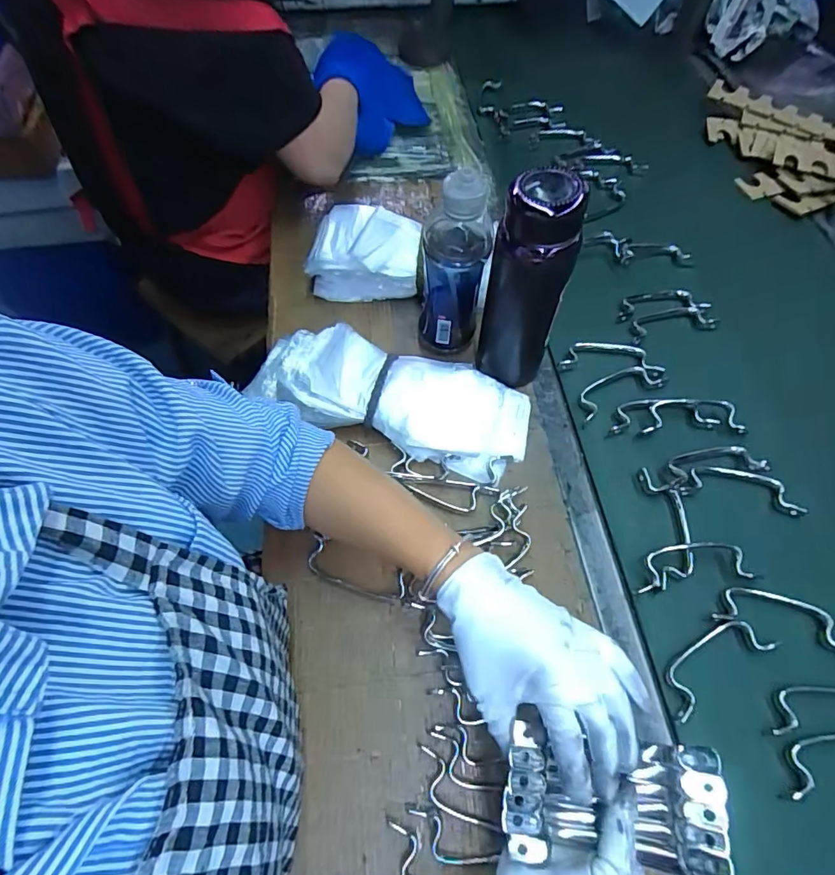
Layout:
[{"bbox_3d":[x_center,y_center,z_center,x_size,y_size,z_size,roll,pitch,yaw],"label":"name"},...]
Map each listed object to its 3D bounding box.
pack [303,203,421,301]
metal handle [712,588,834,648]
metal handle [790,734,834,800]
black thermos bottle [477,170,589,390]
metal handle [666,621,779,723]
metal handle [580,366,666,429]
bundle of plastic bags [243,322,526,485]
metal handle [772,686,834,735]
[{"bbox_3d":[-0.070,-0.240,0.654,0.140,0.079,0.094,4,60,-2],"label":"pack"},{"bbox_3d":[0.346,0.168,0.475,0.131,0.009,0.041,14,61,4],"label":"metal handle"},{"bbox_3d":[0.361,0.271,0.421,0.110,0.014,0.040,-4,61,-6],"label":"metal handle"},{"bbox_3d":[0.109,-0.141,0.510,0.078,0.234,0.063,17,61,6],"label":"black thermos bottle"},{"bbox_3d":[0.267,0.201,0.452,0.117,0.014,0.040,-27,66,-18],"label":"metal handle"},{"bbox_3d":[0.237,-0.057,0.600,0.122,0.008,0.043,-24,65,-16],"label":"metal handle"},{"bbox_3d":[-0.034,-0.049,0.562,0.325,0.046,0.117,16,61,5],"label":"bundle of plastic bags"},{"bbox_3d":[0.358,0.238,0.436,0.113,0.018,0.038,4,60,-2],"label":"metal handle"}]

